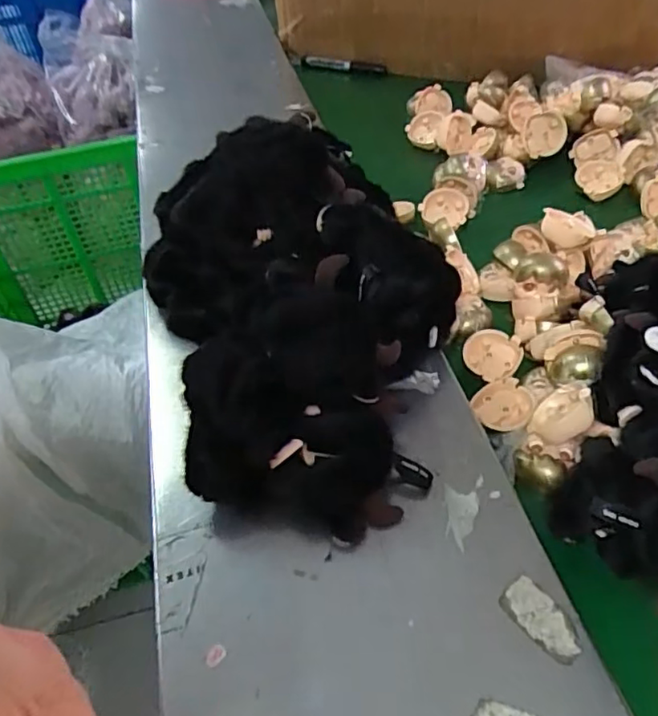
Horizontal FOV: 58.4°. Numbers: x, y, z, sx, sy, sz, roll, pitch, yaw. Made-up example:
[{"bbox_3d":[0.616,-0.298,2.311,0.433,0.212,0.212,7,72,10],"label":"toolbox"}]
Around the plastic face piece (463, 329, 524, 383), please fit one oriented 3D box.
[{"bbox_3d":[0.139,-0.001,0.501,0.046,0.016,0.050,-3,48,3],"label":"plastic face piece"}]

